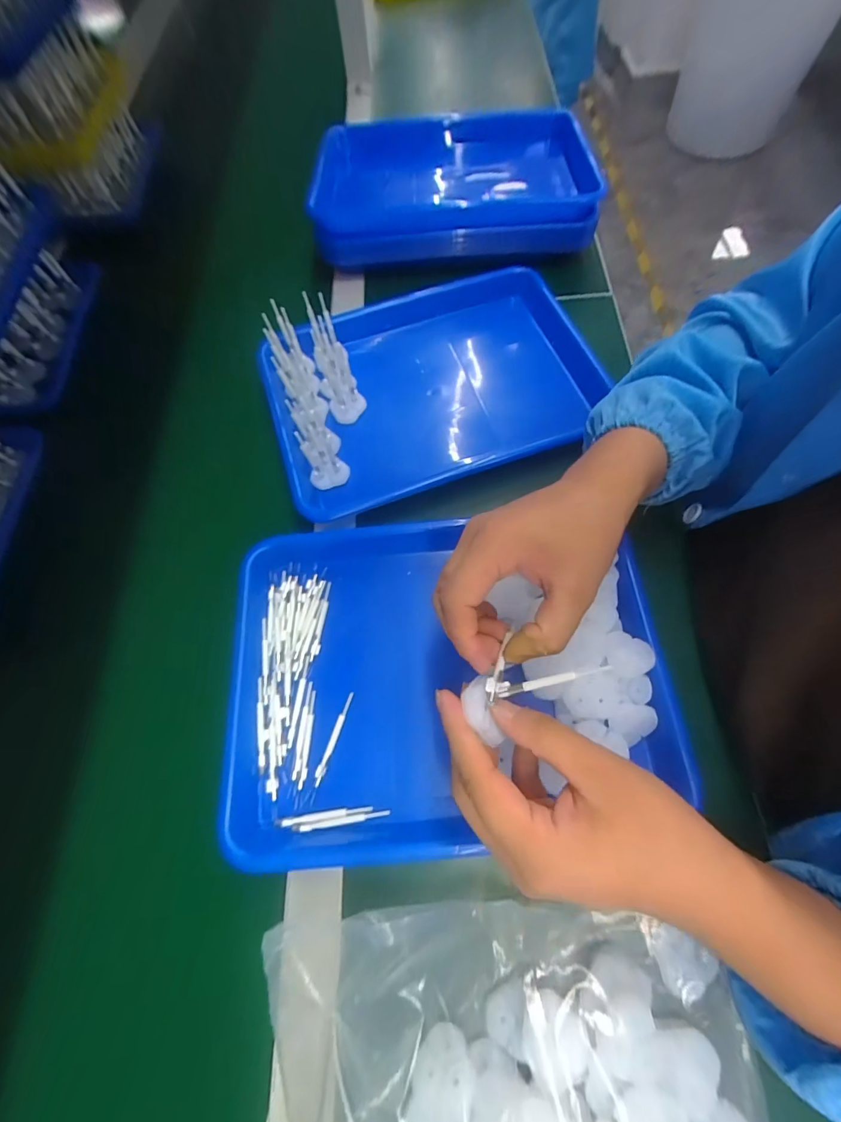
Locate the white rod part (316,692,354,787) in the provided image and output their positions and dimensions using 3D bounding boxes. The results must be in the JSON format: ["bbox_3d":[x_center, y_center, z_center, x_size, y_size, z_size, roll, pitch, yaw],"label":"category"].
[{"bbox_3d":[-0.067,0.136,0.334,0.006,0.004,0.069,17,67,8],"label":"white rod part"}]

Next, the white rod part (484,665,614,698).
[{"bbox_3d":[0.068,0.064,0.233,0.064,0.010,0.009,-17,64,21],"label":"white rod part"}]

